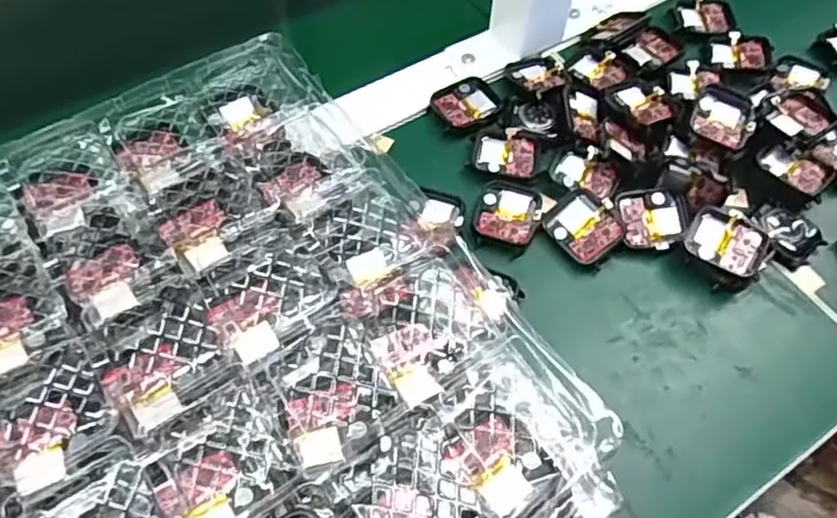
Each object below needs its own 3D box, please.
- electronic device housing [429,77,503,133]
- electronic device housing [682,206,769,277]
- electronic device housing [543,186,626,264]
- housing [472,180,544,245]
[{"bbox_3d":[0.033,-0.105,0.437,0.042,0.005,0.040,-34,67,-19],"label":"electronic device housing"},{"bbox_3d":[0.178,-0.009,0.378,0.044,0.019,0.035,33,65,15],"label":"electronic device housing"},{"bbox_3d":[0.099,-0.020,0.386,0.038,0.008,0.042,-43,66,0],"label":"electronic device housing"},{"bbox_3d":[0.054,-0.029,0.391,0.038,0.004,0.043,9,61,3],"label":"housing"}]

